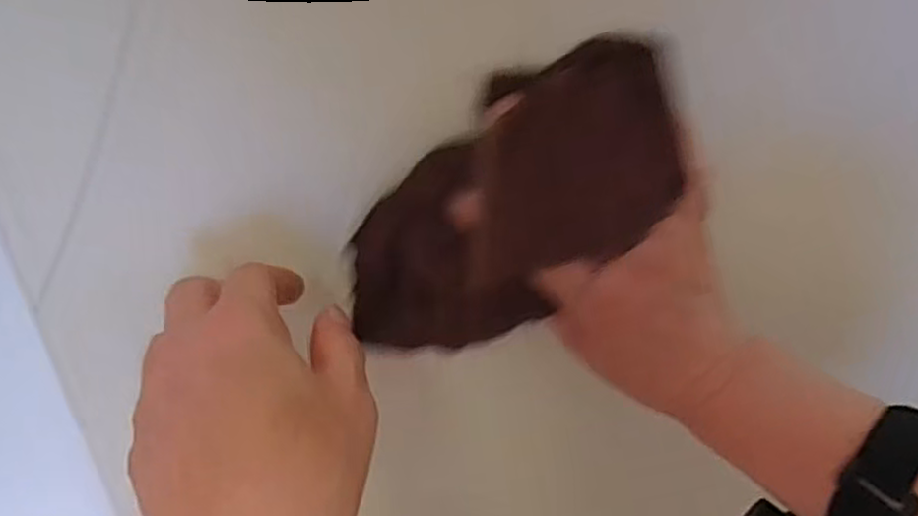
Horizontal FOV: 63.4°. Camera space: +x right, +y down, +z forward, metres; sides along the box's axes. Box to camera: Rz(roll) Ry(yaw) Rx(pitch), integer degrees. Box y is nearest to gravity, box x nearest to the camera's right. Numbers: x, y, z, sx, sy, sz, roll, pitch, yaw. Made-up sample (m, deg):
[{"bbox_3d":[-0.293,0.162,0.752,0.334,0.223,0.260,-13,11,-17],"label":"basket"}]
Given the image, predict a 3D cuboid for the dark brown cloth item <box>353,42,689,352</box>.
[{"bbox_3d":[0.021,-0.017,0.305,0.080,0.157,0.021,49,15,-9],"label":"dark brown cloth item"}]

